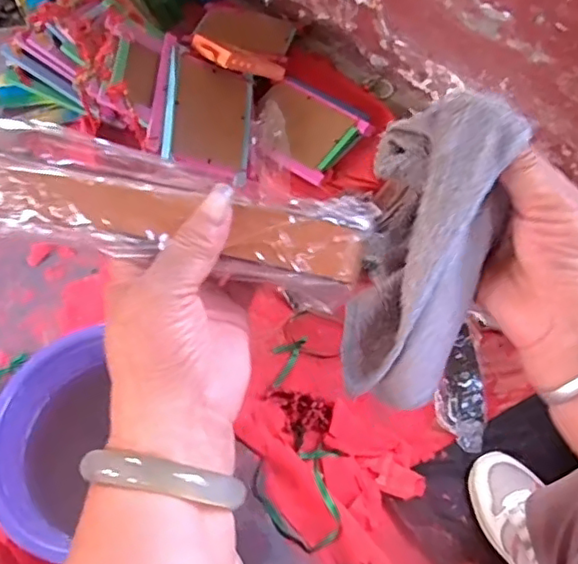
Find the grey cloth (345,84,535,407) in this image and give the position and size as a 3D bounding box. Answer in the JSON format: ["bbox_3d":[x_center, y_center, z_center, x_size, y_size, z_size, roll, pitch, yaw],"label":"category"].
[{"bbox_3d":[0.068,-0.016,0.305,0.066,0.043,0.154,17,100,11],"label":"grey cloth"}]

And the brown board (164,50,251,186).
[{"bbox_3d":[-0.139,-0.293,1.063,0.162,0.024,0.202,13,80,-34],"label":"brown board"}]

